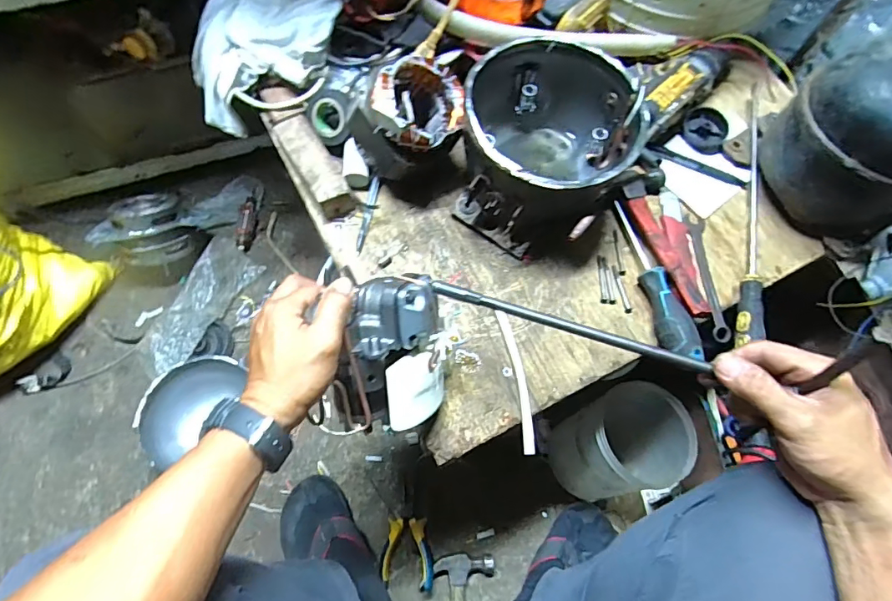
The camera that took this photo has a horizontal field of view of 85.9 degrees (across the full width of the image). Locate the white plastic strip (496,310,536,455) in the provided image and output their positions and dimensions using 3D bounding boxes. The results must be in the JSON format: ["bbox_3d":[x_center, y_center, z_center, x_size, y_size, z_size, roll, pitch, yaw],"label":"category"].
[{"bbox_3d":[0.073,0.079,0.488,0.016,0.006,0.146,-7,69,-5],"label":"white plastic strip"}]

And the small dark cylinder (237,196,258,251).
[{"bbox_3d":[-0.372,-0.144,0.891,0.026,0.022,0.106,1,68,-2],"label":"small dark cylinder"}]

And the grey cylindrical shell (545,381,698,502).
[{"bbox_3d":[0.243,0.202,0.686,0.157,0.190,0.131,-13,70,-8],"label":"grey cylindrical shell"}]

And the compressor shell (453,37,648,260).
[{"bbox_3d":[0.106,-0.163,0.521,0.173,0.125,0.190,6,68,0],"label":"compressor shell"}]

